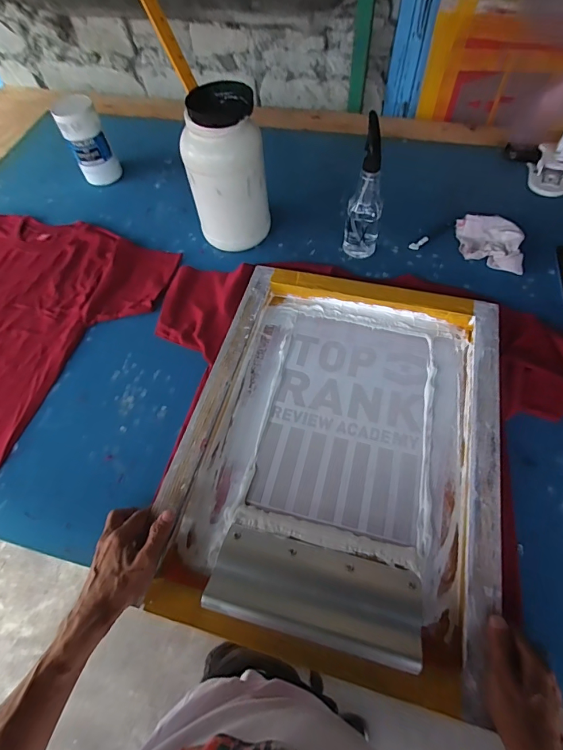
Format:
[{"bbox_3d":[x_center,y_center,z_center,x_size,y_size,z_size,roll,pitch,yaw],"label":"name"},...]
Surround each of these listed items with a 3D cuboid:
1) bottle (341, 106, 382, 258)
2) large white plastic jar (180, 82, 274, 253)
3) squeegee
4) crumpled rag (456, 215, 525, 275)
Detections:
[{"bbox_3d":[0.164,-0.348,0.741,0.070,0.234,0.069,8,61,9],"label":"bottle"},{"bbox_3d":[-0.104,-0.386,0.761,0.150,0.272,0.115,-9,60,-1],"label":"large white plastic jar"},{"bbox_3d":[0.041,0.269,0.483,0.247,0.061,0.102,11,61,10],"label":"squeegee"},{"bbox_3d":[0.428,-0.273,0.798,0.126,0.032,0.128,13,61,11],"label":"crumpled rag"}]

